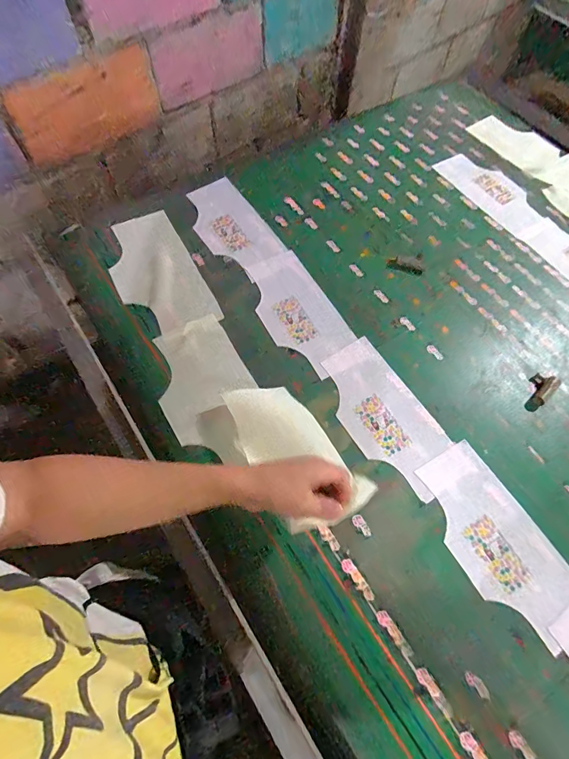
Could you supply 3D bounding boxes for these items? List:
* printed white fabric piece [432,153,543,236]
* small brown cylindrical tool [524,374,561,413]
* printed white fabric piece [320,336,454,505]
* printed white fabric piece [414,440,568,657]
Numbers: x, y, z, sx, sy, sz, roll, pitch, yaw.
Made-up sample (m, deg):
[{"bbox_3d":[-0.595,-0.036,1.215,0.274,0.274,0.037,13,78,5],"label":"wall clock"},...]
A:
[{"bbox_3d":[0.491,-0.453,0.937,0.131,0.010,0.266,-32,70,-16],"label":"printed white fabric piece"},{"bbox_3d":[0.447,0.020,0.693,0.077,0.020,0.043,-36,71,-18],"label":"small brown cylindrical tool"},{"bbox_3d":[0.168,0.060,0.667,0.133,0.012,0.272,-32,70,-13],"label":"printed white fabric piece"},{"bbox_3d":[0.311,0.232,0.586,0.131,0.011,0.267,-27,69,-15],"label":"printed white fabric piece"}]

